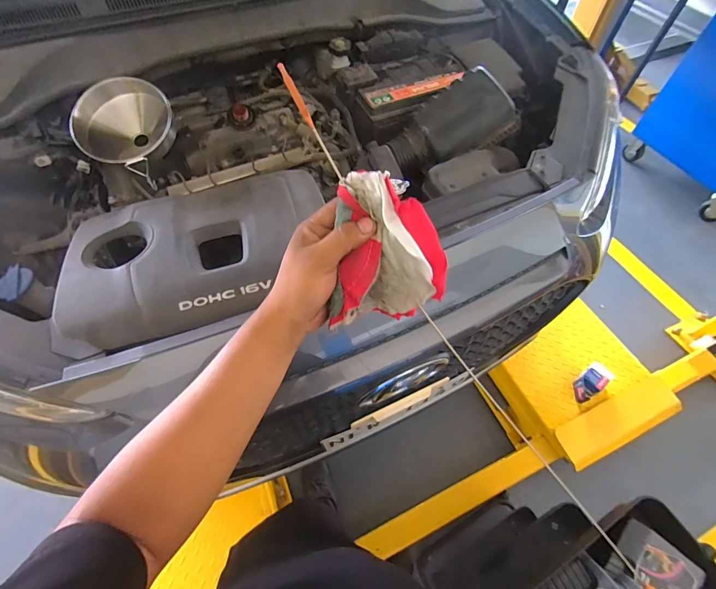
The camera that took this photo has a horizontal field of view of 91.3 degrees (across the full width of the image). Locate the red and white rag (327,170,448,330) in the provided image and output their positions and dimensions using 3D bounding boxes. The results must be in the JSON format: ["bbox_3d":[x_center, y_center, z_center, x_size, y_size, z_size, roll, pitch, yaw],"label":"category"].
[{"bbox_3d":[0.020,-0.031,0.338,0.098,0.143,0.091,-8,58,-4],"label":"red and white rag"}]

